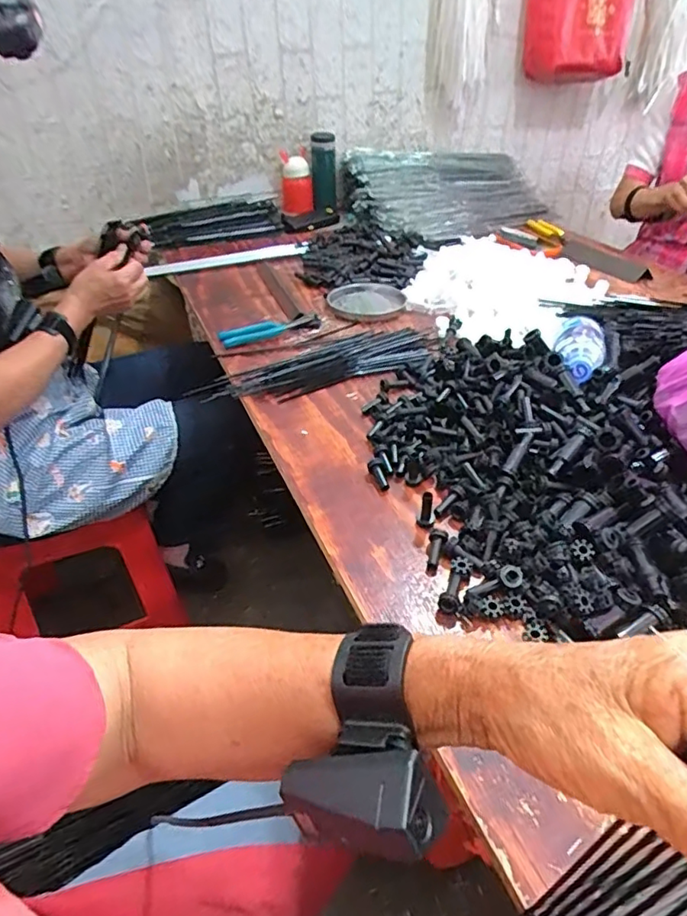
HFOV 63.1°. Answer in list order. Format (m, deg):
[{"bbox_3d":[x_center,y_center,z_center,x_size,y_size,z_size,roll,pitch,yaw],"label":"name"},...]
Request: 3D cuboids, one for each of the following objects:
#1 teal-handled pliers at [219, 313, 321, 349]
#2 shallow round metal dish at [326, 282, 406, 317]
[{"bbox_3d":[-0.113,-0.205,0.893,0.166,0.017,0.050,-20,41,-23],"label":"teal-handled pliers"},{"bbox_3d":[0.041,-0.281,0.989,0.120,0.016,0.124,-1,38,0],"label":"shallow round metal dish"}]

